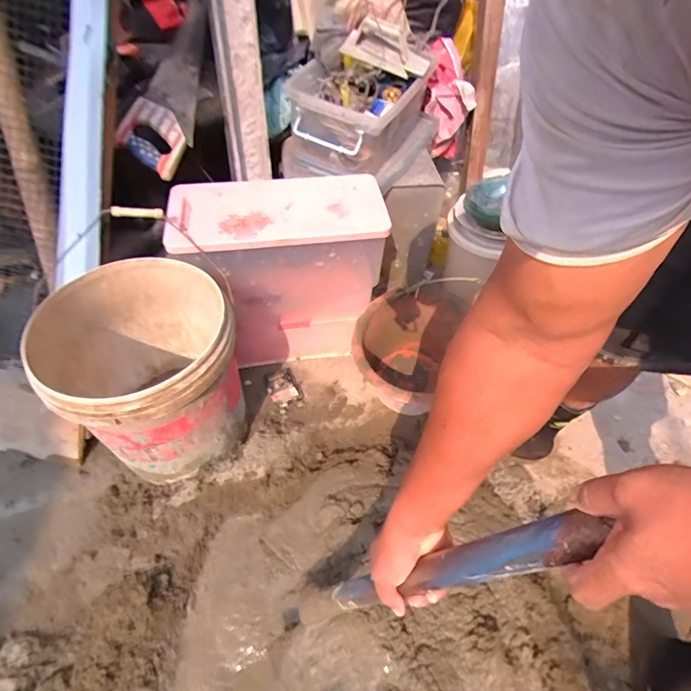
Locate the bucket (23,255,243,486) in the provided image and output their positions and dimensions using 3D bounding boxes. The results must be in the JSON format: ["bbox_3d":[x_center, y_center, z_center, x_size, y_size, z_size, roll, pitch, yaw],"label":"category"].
[{"bbox_3d":[-0.347,0.060,0.788,0.294,0.312,0.306,1,51,-1],"label":"bucket"}]

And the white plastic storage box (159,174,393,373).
[{"bbox_3d":[-0.132,-0.149,0.950,0.387,0.393,0.179,-6,51,-6],"label":"white plastic storage box"}]

